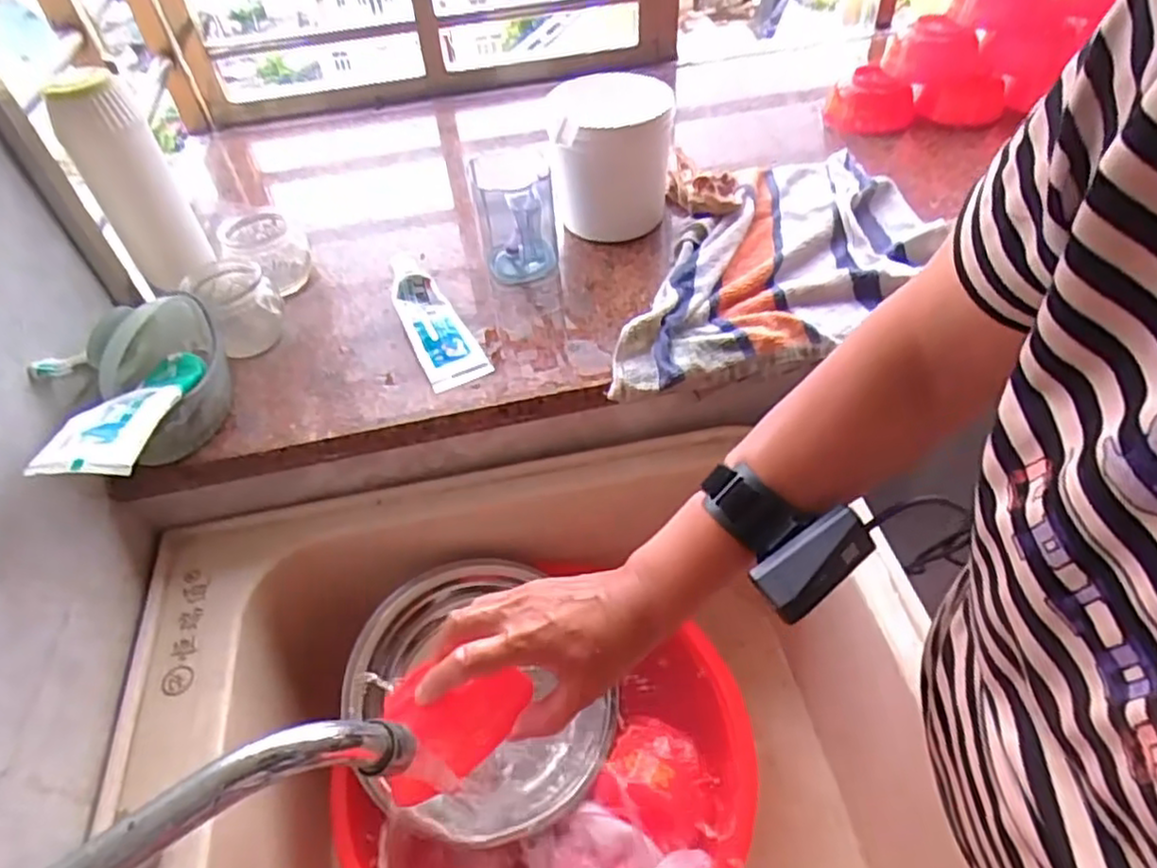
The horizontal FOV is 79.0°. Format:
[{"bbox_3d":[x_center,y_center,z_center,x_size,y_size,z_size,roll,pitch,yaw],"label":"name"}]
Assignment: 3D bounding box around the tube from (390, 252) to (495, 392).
[{"bbox_3d":[-0.142,-0.111,0.658,0.054,0.024,0.187,-24,52,-16],"label":"tube"}]

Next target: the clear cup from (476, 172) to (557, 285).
[{"bbox_3d":[-0.058,-0.196,0.668,0.069,0.106,0.082,-8,49,-3],"label":"clear cup"}]

